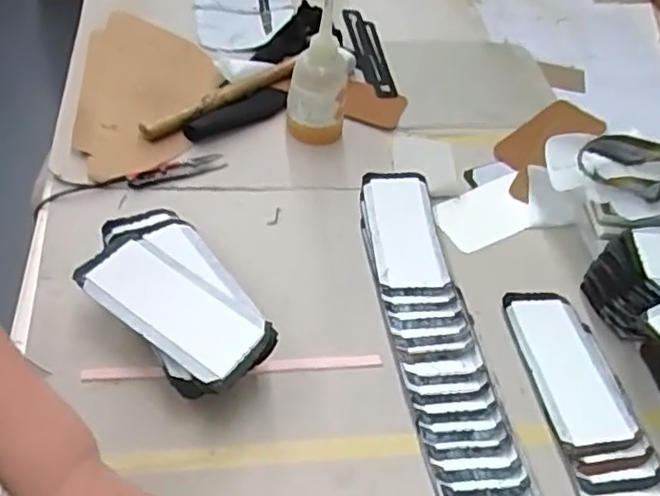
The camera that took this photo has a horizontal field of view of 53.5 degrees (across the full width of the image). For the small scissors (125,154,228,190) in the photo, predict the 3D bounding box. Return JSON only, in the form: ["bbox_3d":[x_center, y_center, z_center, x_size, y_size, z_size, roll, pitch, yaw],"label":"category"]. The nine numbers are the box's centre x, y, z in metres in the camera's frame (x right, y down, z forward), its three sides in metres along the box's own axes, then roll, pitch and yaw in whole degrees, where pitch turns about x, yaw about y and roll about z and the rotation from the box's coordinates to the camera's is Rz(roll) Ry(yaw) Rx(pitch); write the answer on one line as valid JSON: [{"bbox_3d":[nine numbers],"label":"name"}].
[{"bbox_3d":[-0.159,-0.082,0.676,0.101,0.015,0.028,-16,53,-19],"label":"small scissors"}]

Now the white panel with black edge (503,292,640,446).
[{"bbox_3d":[0.211,0.102,0.580,0.072,0.014,0.154,-4,50,-9],"label":"white panel with black edge"}]

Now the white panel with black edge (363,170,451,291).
[{"bbox_3d":[0.076,-0.019,0.656,0.070,0.014,0.148,0,49,-7],"label":"white panel with black edge"}]

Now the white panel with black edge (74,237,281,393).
[{"bbox_3d":[-0.126,0.046,0.523,0.160,0.015,0.067,33,55,20],"label":"white panel with black edge"}]

